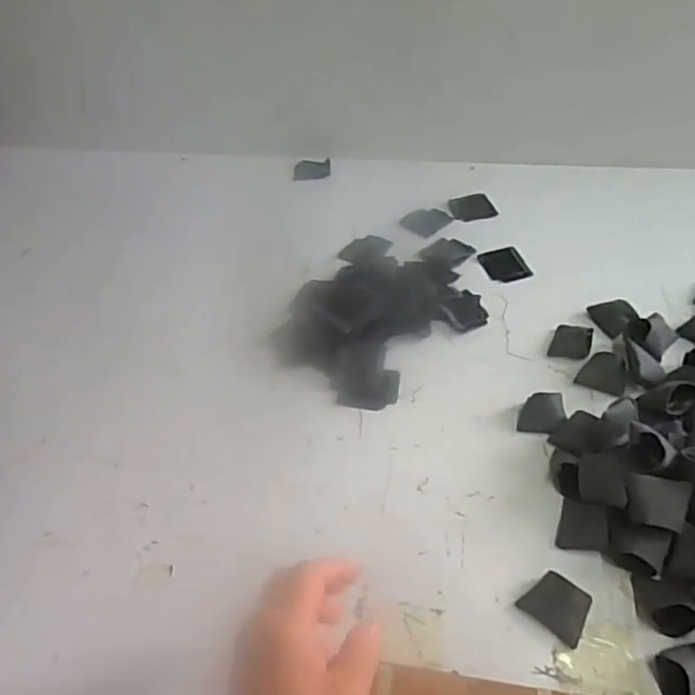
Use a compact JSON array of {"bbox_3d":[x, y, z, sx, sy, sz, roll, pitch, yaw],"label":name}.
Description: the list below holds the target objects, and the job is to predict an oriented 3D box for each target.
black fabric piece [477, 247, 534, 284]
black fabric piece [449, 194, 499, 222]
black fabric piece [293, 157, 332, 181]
[{"bbox_3d":[0.182,-0.097,0.678,0.049,0.004,0.054,-13,46,-9],"label":"black fabric piece"},{"bbox_3d":[0.164,-0.183,0.766,0.055,0.004,0.047,-12,59,-8],"label":"black fabric piece"},{"bbox_3d":[-0.051,-0.259,0.847,0.052,0.004,0.053,-1,45,3],"label":"black fabric piece"}]

